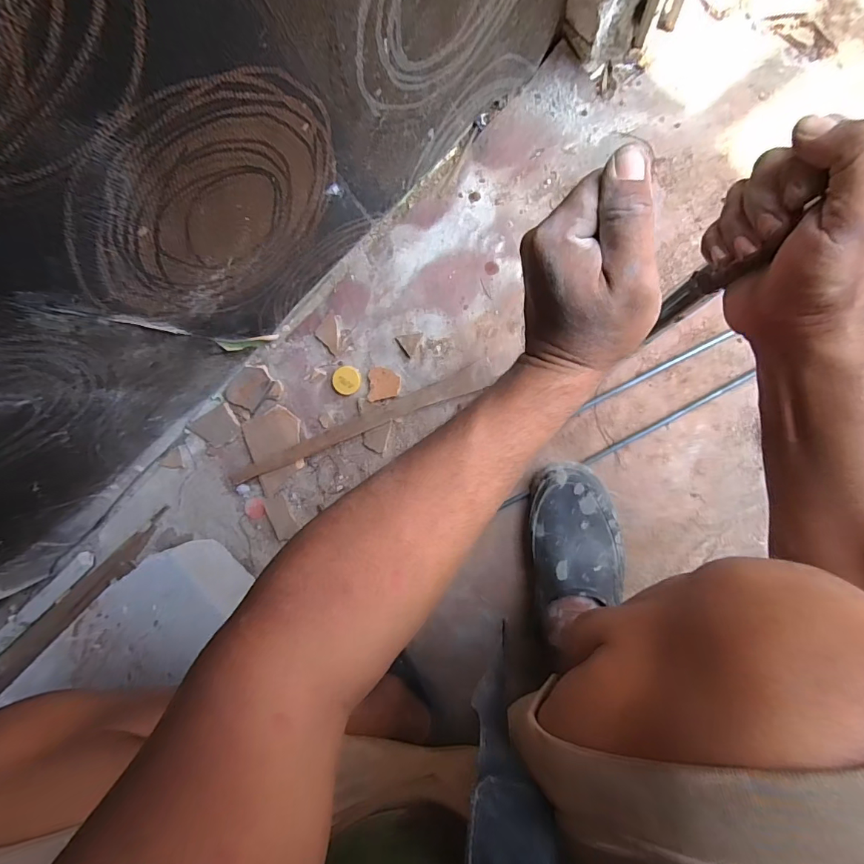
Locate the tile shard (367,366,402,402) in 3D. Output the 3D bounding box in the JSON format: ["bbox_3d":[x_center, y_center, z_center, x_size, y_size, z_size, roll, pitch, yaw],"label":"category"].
[{"bbox_3d":[-0.066,-0.066,0.620,0.045,0.007,0.045,0,95,10],"label":"tile shard"}]

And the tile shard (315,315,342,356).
[{"bbox_3d":[-0.144,-0.136,0.625,0.035,0.008,0.052,7,96,9],"label":"tile shard"}]

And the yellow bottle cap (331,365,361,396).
[{"bbox_3d":[-0.119,-0.072,0.630,0.040,0.012,0.039,1,95,10],"label":"yellow bottle cap"}]

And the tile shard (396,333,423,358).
[{"bbox_3d":[-0.027,-0.124,0.611,0.032,0.007,0.031,-35,88,11],"label":"tile shard"}]

